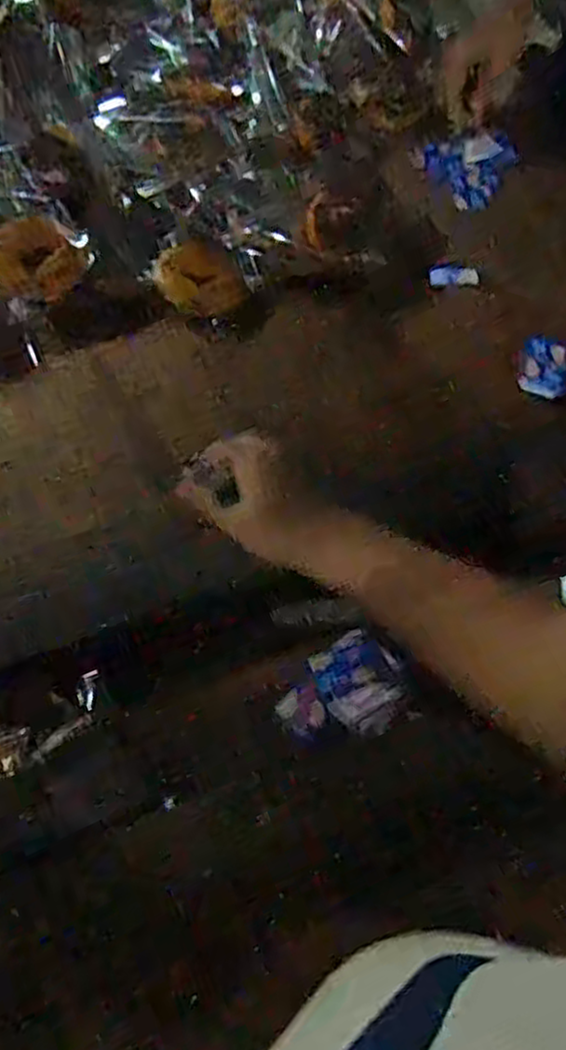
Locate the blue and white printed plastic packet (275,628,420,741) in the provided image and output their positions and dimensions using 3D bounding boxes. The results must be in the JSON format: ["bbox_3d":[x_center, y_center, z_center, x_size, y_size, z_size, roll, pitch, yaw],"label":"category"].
[{"bbox_3d":[0.045,0.132,0.576,0.097,0.033,0.081,-20,66,-11],"label":"blue and white printed plastic packet"}]

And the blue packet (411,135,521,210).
[{"bbox_3d":[0.218,-0.433,0.879,0.118,0.057,0.079,18,65,7],"label":"blue packet"}]

